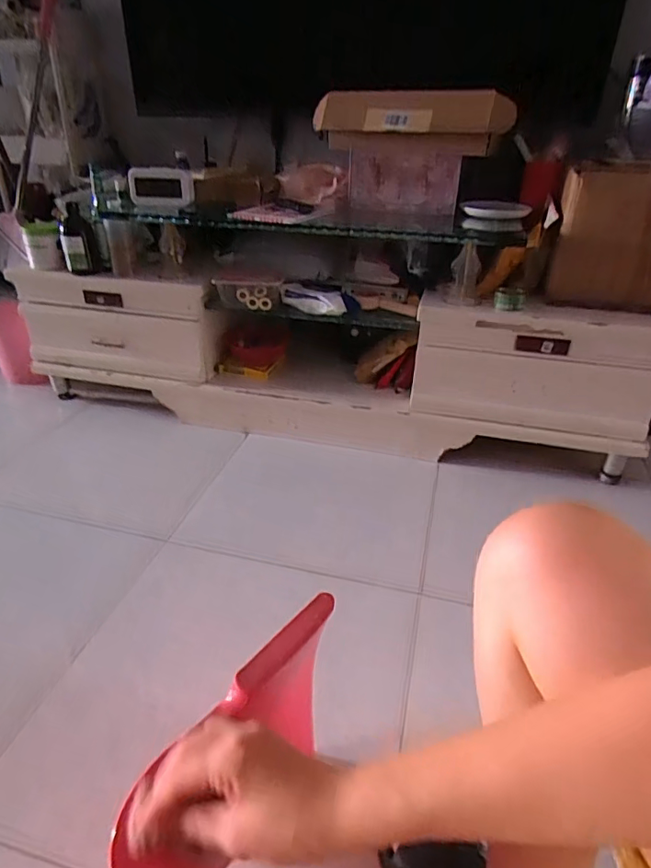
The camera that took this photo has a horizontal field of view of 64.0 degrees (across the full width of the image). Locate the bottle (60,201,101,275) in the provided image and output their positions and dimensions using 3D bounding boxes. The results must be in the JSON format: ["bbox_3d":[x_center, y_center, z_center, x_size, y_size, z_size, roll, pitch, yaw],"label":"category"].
[{"bbox_3d":[-0.618,-0.485,1.305,0.078,0.150,0.065,-16,35,-28],"label":"bottle"}]

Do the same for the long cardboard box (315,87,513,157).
[{"bbox_3d":[0.163,-0.650,1.084,0.433,0.110,0.125,11,32,15],"label":"long cardboard box"}]

